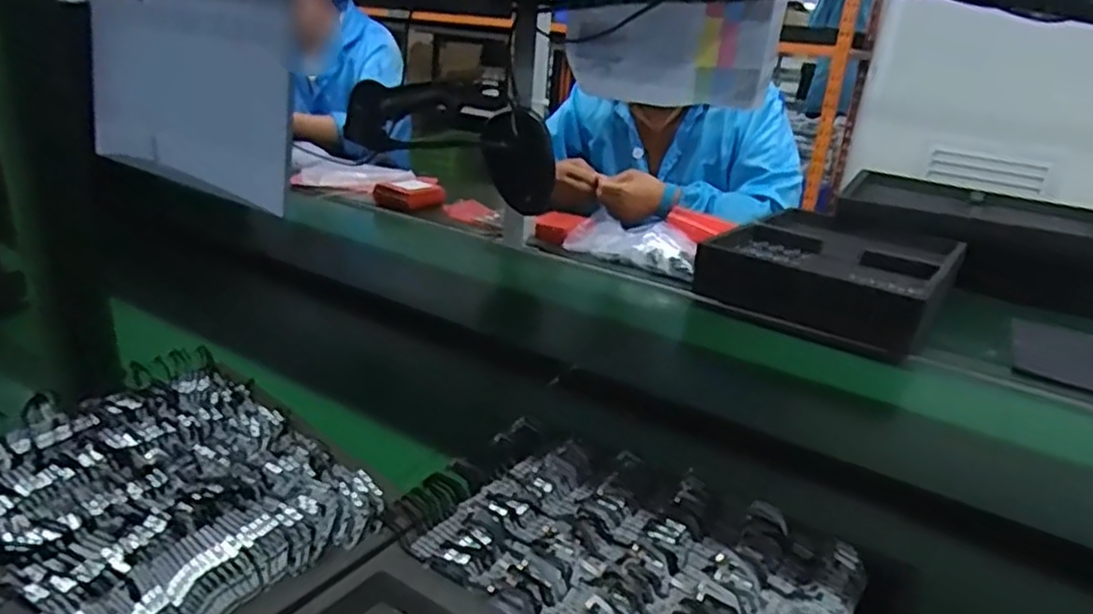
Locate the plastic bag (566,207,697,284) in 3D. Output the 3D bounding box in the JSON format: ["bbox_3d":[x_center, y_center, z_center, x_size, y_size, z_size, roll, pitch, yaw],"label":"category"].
[{"bbox_3d":[0.141,-0.101,1.137,0.223,0.057,0.096,16,25,27],"label":"plastic bag"}]

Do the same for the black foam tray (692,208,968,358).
[{"bbox_3d":[0.439,-0.067,1.084,0.299,0.067,0.396,19,26,31],"label":"black foam tray"}]

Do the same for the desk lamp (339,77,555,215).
[{"bbox_3d":[-0.133,-0.263,1.090,0.333,0.165,0.082,12,15,-34],"label":"desk lamp"}]

